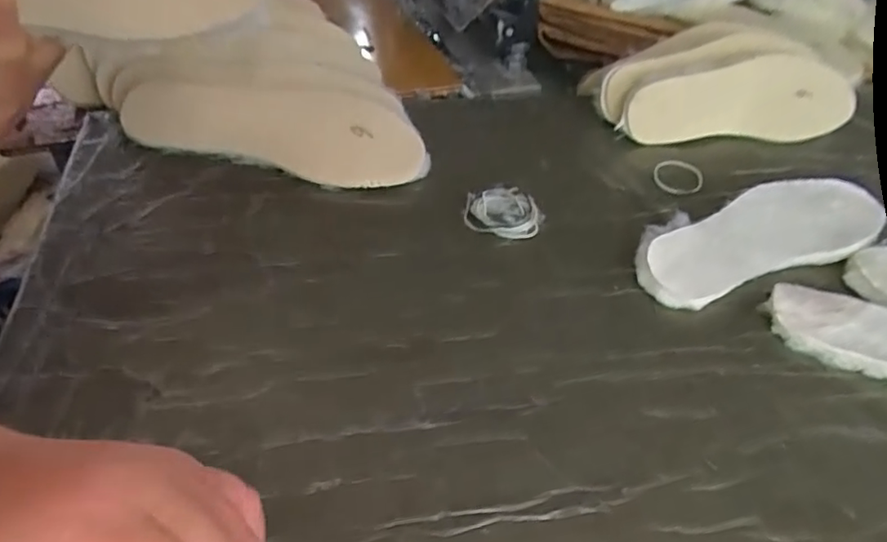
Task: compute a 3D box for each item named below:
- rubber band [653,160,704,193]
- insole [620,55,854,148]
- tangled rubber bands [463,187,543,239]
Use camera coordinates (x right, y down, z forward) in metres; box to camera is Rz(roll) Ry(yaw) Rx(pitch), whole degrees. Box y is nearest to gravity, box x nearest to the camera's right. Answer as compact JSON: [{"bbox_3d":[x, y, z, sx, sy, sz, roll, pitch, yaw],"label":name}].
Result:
[{"bbox_3d":[0.233,-0.092,0.581,0.047,0.005,0.054,6,50,6],"label":"rubber band"},{"bbox_3d":[0.324,-0.185,0.635,0.272,0.087,0.020,-3,9,-12],"label":"insole"},{"bbox_3d":[0.053,-0.053,0.520,0.066,0.014,0.053,10,45,3],"label":"tangled rubber bands"}]

